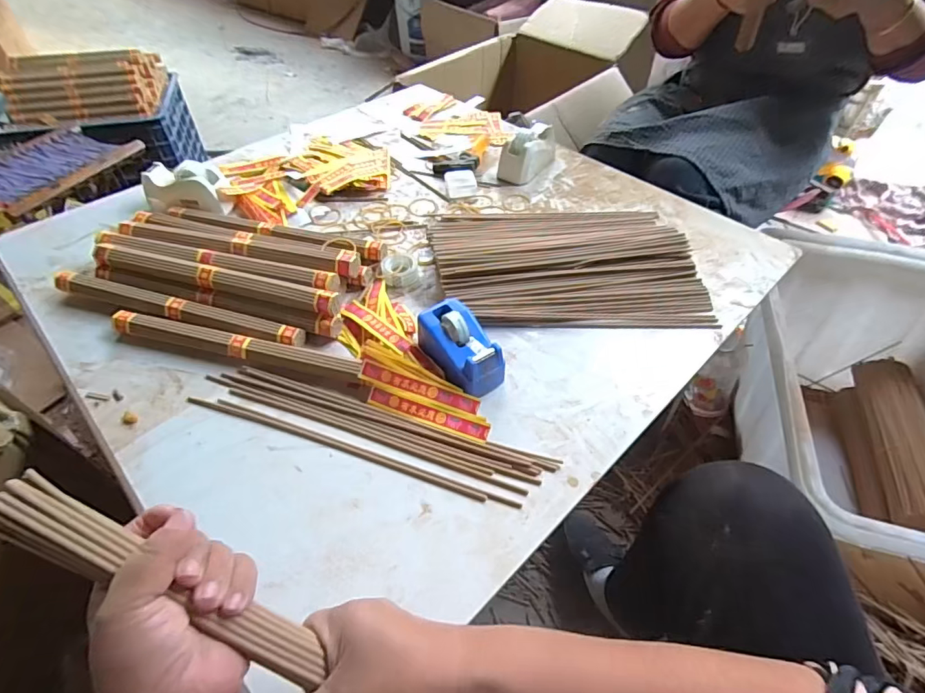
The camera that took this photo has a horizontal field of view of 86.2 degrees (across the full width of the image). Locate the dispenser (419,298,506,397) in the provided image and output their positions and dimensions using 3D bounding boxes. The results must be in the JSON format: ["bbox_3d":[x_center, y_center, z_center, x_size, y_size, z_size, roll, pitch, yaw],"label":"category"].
[{"bbox_3d":[-0.002,0.000,0.518,0.058,0.047,0.103,-28,55,-23],"label":"dispenser"}]

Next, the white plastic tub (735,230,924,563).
[{"bbox_3d":[0.665,0.133,0.806,0.431,0.334,0.578,12,50,10],"label":"white plastic tub"}]

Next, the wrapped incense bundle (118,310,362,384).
[{"bbox_3d":[-0.244,-0.002,0.537,0.287,0.023,0.032,10,50,9],"label":"wrapped incense bundle"}]

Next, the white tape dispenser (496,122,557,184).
[{"bbox_3d":[0.107,-0.317,0.799,0.054,0.061,0.119,28,54,22],"label":"white tape dispenser"}]

